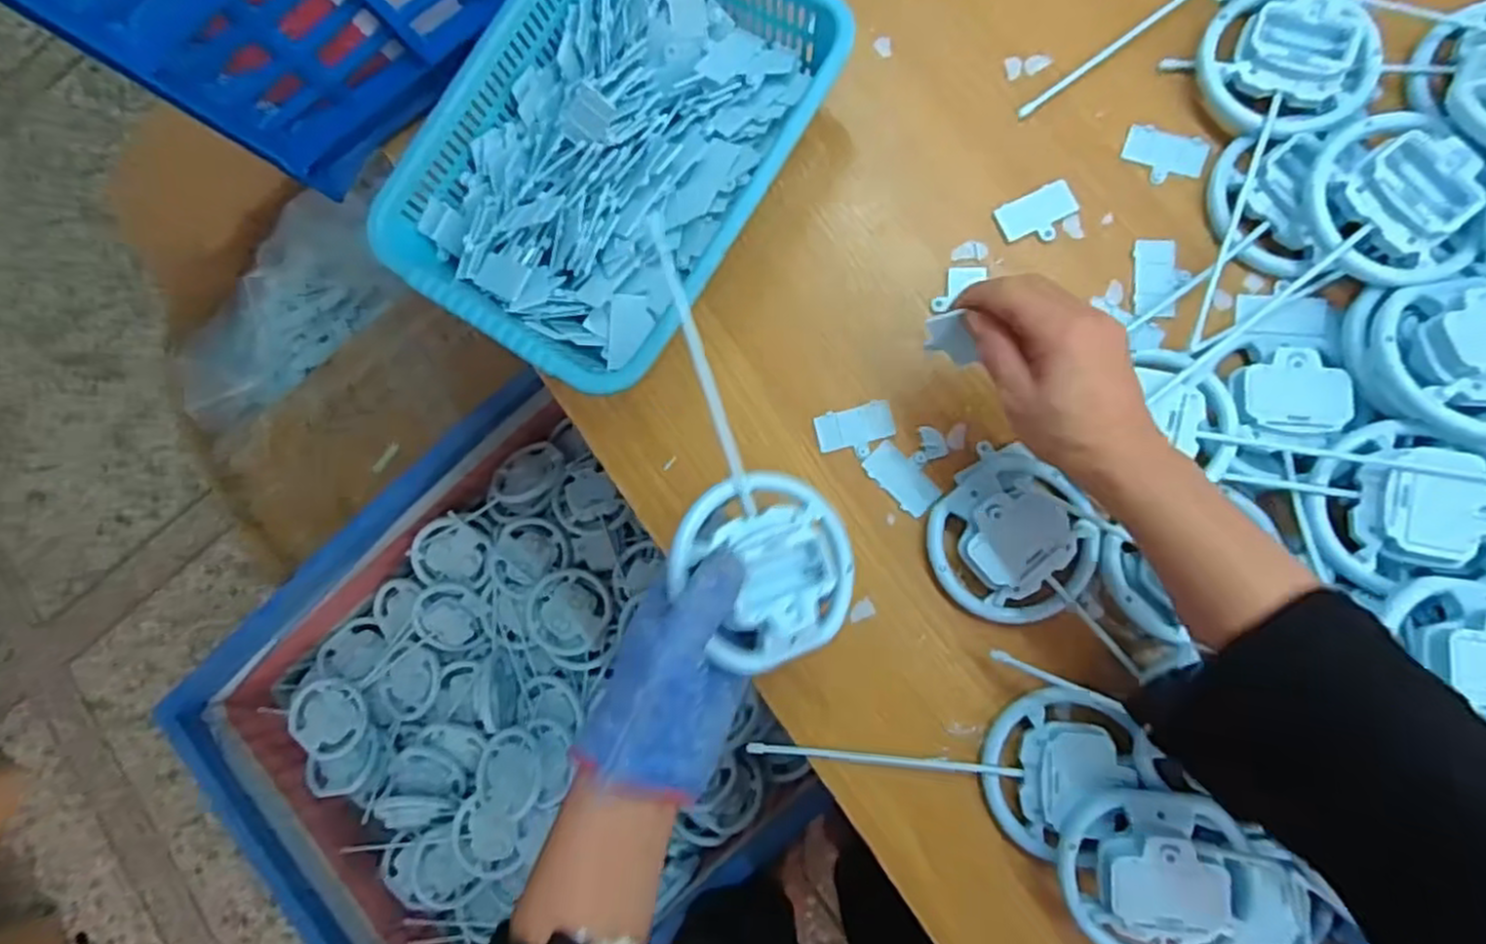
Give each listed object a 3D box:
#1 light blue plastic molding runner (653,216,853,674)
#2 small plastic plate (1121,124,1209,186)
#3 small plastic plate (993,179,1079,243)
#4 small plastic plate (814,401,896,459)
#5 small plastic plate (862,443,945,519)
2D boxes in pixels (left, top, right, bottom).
[{"bbox_3d":[-0.005,-0.017,0.395,0.093,0.039,0.245,-17,91,-39],"label":"light blue plastic molding runner"},{"bbox_3d":[0.285,-0.214,0.503,0.052,0.004,0.036,20,87,9],"label":"small plastic plate"},{"bbox_3d":[0.203,-0.176,0.509,0.052,0.004,0.036,-26,81,4],"label":"small plastic plate"},{"bbox_3d":[0.076,-0.027,0.503,0.052,0.004,0.033,-13,83,6],"label":"small plastic plate"},{"bbox_3d":[0.108,0.003,0.495,0.035,0.004,0.051,-43,81,1],"label":"small plastic plate"}]

